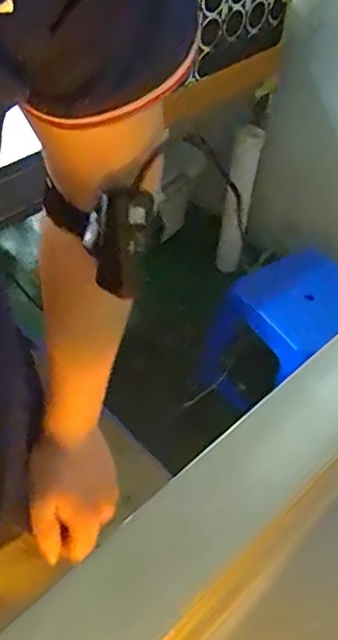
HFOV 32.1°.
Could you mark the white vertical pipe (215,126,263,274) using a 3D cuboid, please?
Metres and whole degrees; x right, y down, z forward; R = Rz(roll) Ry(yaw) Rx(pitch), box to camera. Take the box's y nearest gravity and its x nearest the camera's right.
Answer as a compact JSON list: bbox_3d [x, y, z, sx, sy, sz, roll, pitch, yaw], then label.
[{"bbox_3d":[0.199,-0.323,1.705,0.076,0.458,0.073,2,50,-3],"label":"white vertical pipe"}]

